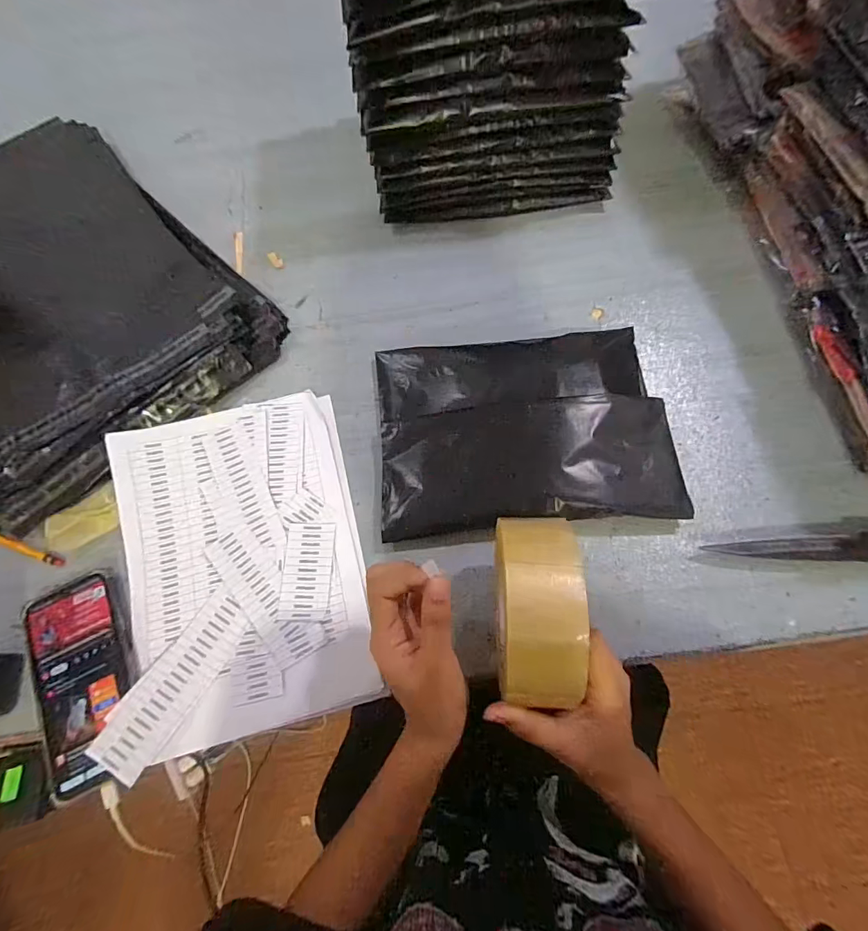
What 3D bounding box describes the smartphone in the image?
[{"bbox_3d":[-0.304,0.183,0.388,0.081,0.010,0.168,-25,71,-6],"label":"smartphone"}]

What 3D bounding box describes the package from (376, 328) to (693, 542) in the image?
[{"bbox_3d":[0.084,-0.038,0.439,0.270,0.035,0.195,-5,70,1],"label":"package"}]

